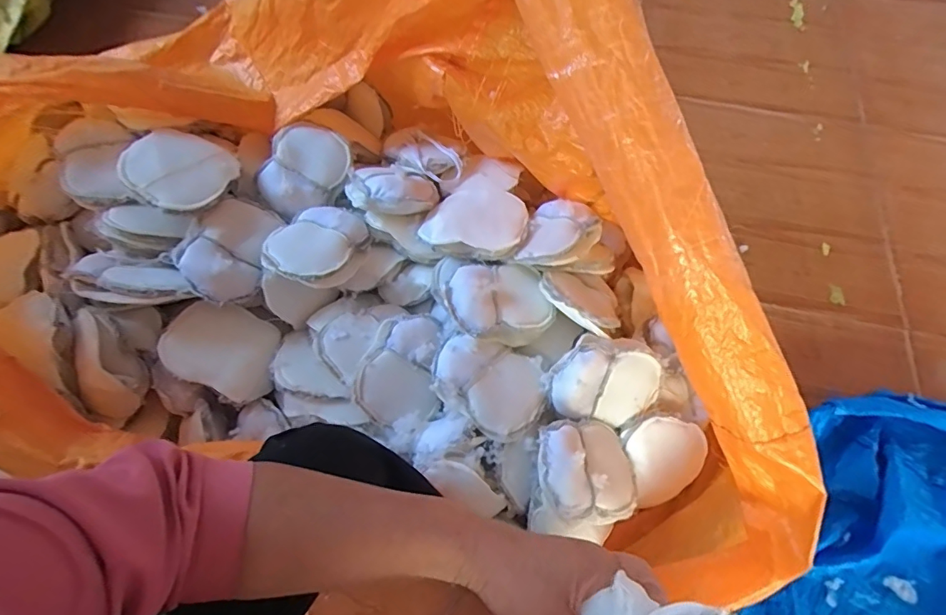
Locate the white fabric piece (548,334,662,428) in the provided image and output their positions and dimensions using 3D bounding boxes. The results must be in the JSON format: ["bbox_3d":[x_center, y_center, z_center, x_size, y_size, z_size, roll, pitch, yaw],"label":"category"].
[{"bbox_3d":[0.207,0.122,0.772,0.183,0.060,0.156,10,105,-17],"label":"white fabric piece"}]

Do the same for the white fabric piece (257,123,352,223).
[{"bbox_3d":[-0.308,-0.247,0.881,0.136,0.035,0.174,27,79,-9],"label":"white fabric piece"}]

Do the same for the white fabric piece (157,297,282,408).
[{"bbox_3d":[-0.398,0.067,0.787,0.169,0.018,0.134,33,65,-21],"label":"white fabric piece"}]

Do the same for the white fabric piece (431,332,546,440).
[{"bbox_3d":[0.023,0.115,0.739,0.168,0.046,0.130,22,64,10],"label":"white fabric piece"}]

